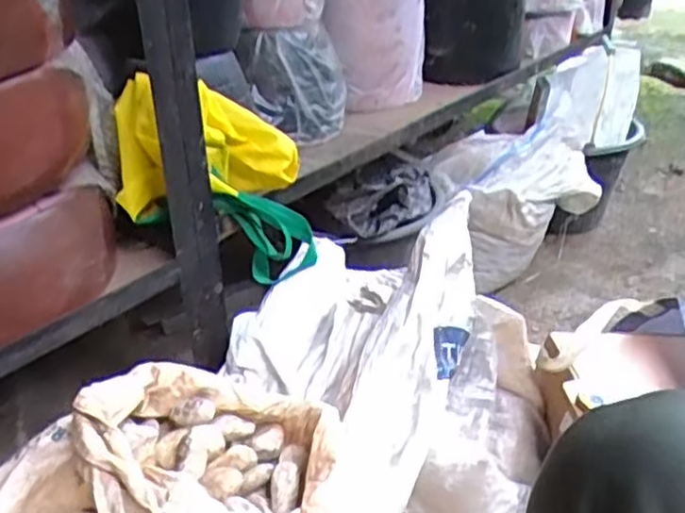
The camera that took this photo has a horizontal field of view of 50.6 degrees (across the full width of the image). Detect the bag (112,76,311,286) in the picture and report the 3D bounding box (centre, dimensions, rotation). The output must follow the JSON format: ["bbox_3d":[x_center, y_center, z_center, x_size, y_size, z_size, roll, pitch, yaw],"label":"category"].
[{"bbox_3d":[-0.139,-0.080,0.829,0.199,0.225,0.097,0,29,3],"label":"bag"}]

